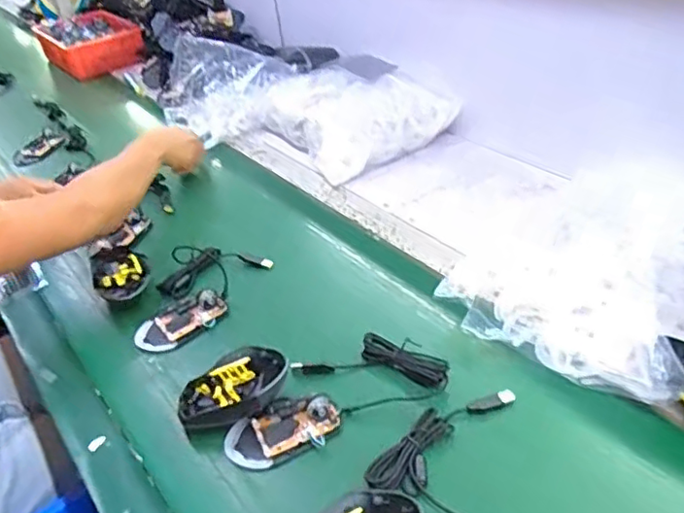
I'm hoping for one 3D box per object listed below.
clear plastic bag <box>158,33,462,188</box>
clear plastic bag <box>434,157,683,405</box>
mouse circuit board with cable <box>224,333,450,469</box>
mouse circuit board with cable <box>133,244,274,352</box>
[{"bbox_3d":[-0.096,-0.283,1.077,0.558,0.111,0.243,18,45,28],"label":"clear plastic bag"},{"bbox_3d":[0.304,-0.009,0.692,0.266,0.085,0.339,24,48,33],"label":"clear plastic bag"},{"bbox_3d":[-0.010,0.135,0.607,0.225,0.021,0.094,-20,40,-16],"label":"mouse circuit board with cable"},{"bbox_3d":[-0.185,0.044,0.755,0.101,0.033,0.183,15,43,25],"label":"mouse circuit board with cable"}]

